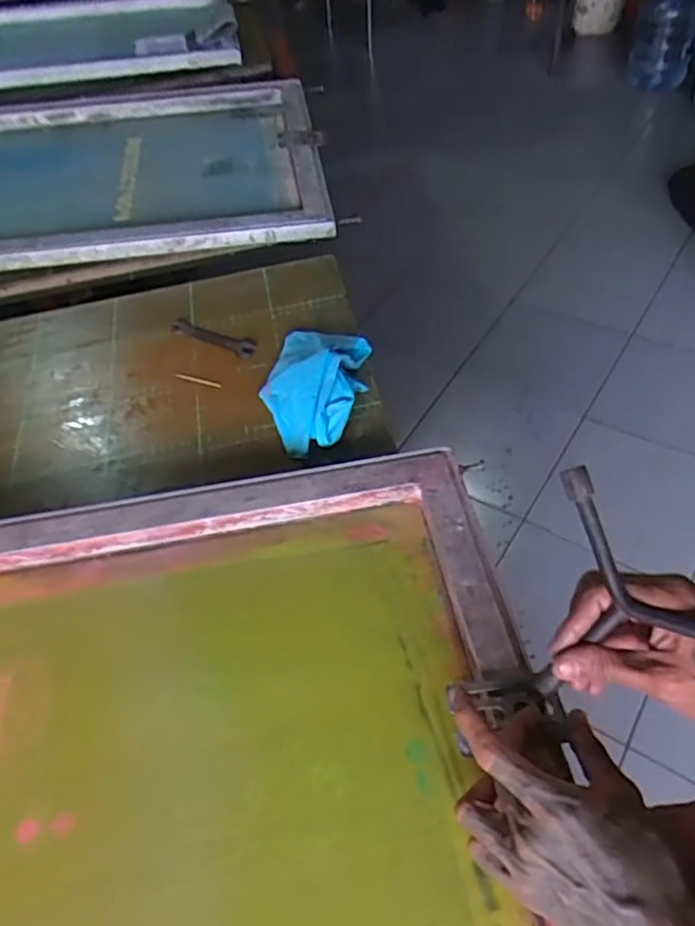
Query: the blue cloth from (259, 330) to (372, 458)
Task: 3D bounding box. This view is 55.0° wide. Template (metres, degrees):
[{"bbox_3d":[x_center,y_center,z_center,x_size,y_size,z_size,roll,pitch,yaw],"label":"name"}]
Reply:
[{"bbox_3d":[-0.040,-0.090,0.730,0.110,0.046,0.167,11,52,15],"label":"blue cloth"}]

